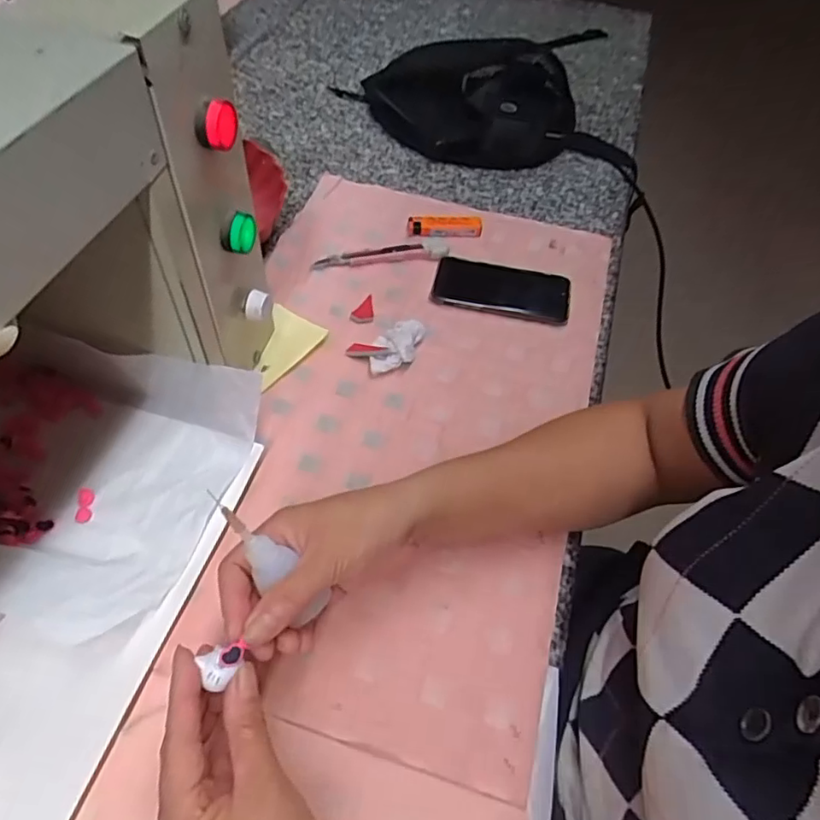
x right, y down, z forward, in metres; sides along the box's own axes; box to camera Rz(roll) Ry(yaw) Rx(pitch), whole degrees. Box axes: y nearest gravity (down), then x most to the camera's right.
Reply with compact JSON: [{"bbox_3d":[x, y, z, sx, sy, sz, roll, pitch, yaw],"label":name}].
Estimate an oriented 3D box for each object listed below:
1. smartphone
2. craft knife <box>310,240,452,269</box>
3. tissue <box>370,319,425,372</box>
[{"bbox_3d":[0.094,-0.126,0.597,0.136,0.010,0.071,10,53,3],"label":"smartphone"},{"bbox_3d":[-0.031,-0.163,0.622,0.140,0.016,0.026,-8,54,-11],"label":"craft knife"},{"bbox_3d":[-0.013,-0.058,0.536,0.038,0.014,0.063,19,54,9],"label":"tissue"}]

